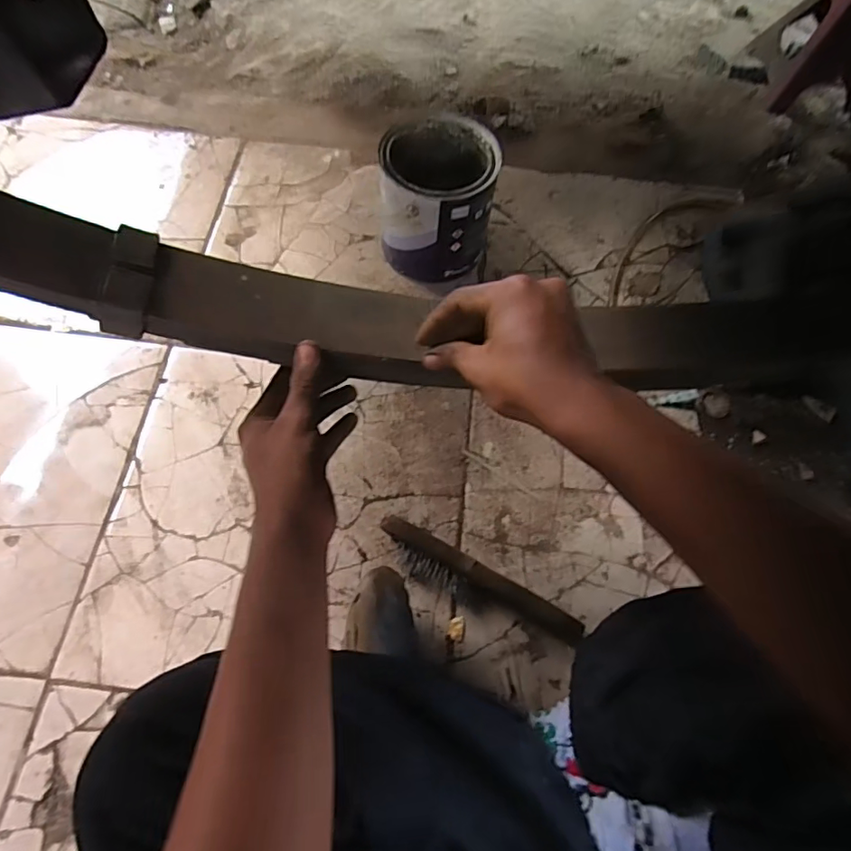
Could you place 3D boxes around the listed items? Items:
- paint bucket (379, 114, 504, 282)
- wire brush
[{"bbox_3d":[0.017,-0.305,0.728,0.147,0.161,0.149,1,68,-3],"label":"paint bucket"},{"bbox_3d":[0.056,0.180,0.591,0.246,0.037,0.048,27,69,8],"label":"wire brush"}]

